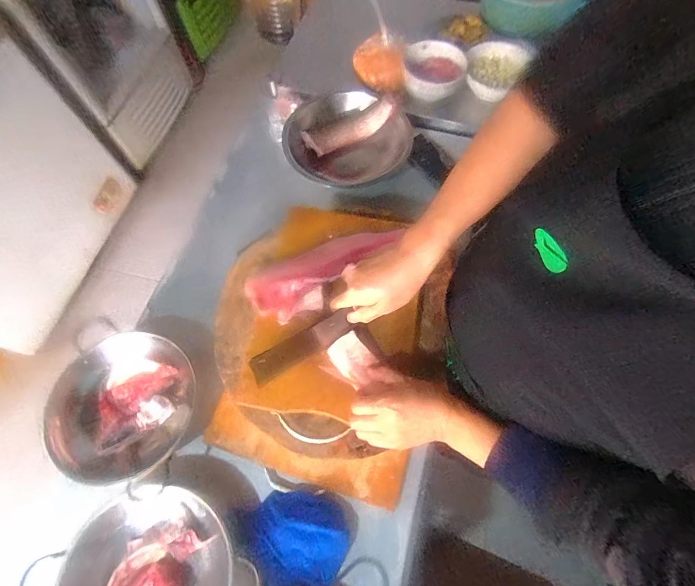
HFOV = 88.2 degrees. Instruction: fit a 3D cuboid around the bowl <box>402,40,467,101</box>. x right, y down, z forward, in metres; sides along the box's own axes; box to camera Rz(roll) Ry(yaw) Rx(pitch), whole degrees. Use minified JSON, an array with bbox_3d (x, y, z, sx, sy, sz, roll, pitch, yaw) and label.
[{"bbox_3d":[0.208,-0.531,0.852,0.151,0.049,0.148,0,67,0],"label":"bowl"}]

